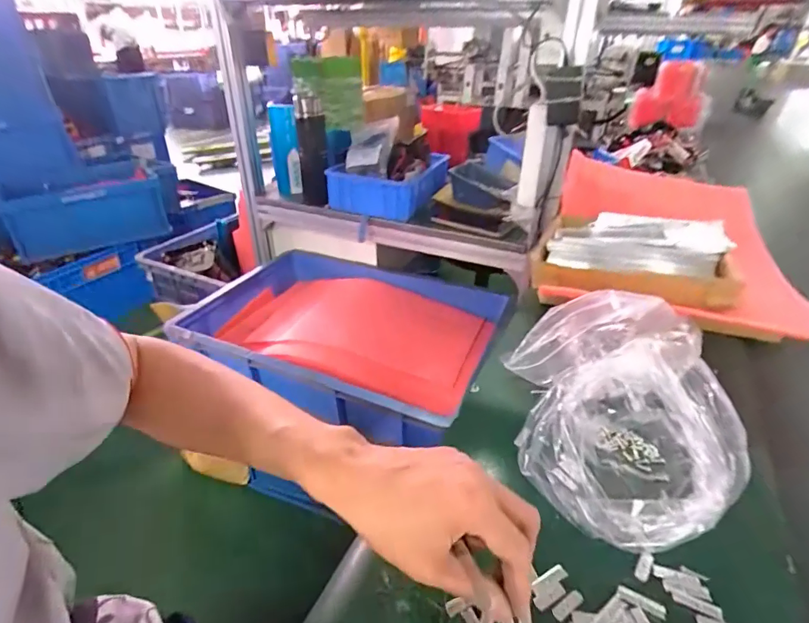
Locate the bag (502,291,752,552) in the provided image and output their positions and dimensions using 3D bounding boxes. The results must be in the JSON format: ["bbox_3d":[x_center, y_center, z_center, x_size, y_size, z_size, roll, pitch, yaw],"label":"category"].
[{"bbox_3d":[0.193,0.077,0.404,0.155,0.129,0.227,4,33,5],"label":"bag"}]

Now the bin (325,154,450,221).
[{"bbox_3d":[-0.032,-0.309,1.064,0.226,0.098,0.243,10,34,14],"label":"bin"}]

